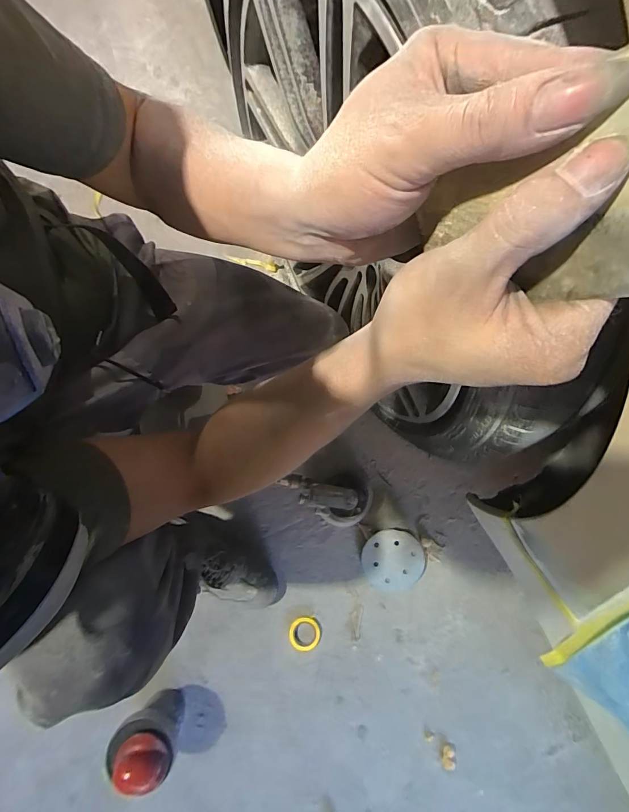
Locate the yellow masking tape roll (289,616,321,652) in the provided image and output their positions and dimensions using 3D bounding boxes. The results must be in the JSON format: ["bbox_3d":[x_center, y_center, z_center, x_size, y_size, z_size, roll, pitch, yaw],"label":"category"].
[{"bbox_3d":[-0.019,0.432,0.698,0.058,0.023,0.057,0,76,1],"label":"yellow masking tape roll"}]

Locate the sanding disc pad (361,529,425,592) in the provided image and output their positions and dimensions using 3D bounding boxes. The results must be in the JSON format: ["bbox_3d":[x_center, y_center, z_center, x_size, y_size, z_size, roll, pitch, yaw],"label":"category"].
[{"bbox_3d":[0.150,0.297,0.707,0.112,0.022,0.108,2,76,2],"label":"sanding disc pad"}]

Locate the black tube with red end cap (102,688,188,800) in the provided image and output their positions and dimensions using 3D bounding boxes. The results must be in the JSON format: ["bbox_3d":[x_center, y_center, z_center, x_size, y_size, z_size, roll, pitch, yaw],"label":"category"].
[{"bbox_3d":[-0.270,0.550,0.610,0.101,0.132,0.084,25,78,7],"label":"black tube with red end cap"}]

